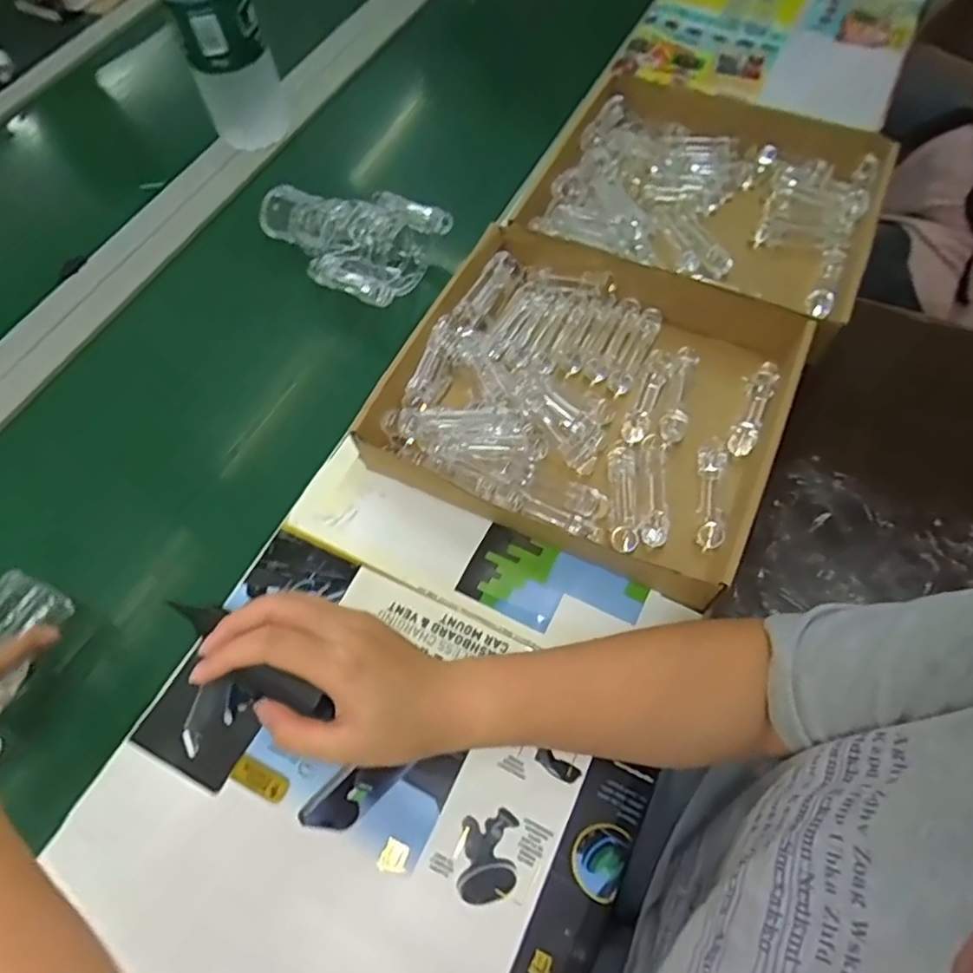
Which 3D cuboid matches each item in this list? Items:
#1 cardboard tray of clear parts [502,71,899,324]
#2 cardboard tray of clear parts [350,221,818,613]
[{"bbox_3d":[0.227,-0.303,0.649,0.317,0.076,0.290,26,66,16],"label":"cardboard tray of clear parts"},{"bbox_3d":[0.088,-0.070,0.554,0.312,0.078,0.280,24,65,15],"label":"cardboard tray of clear parts"}]

